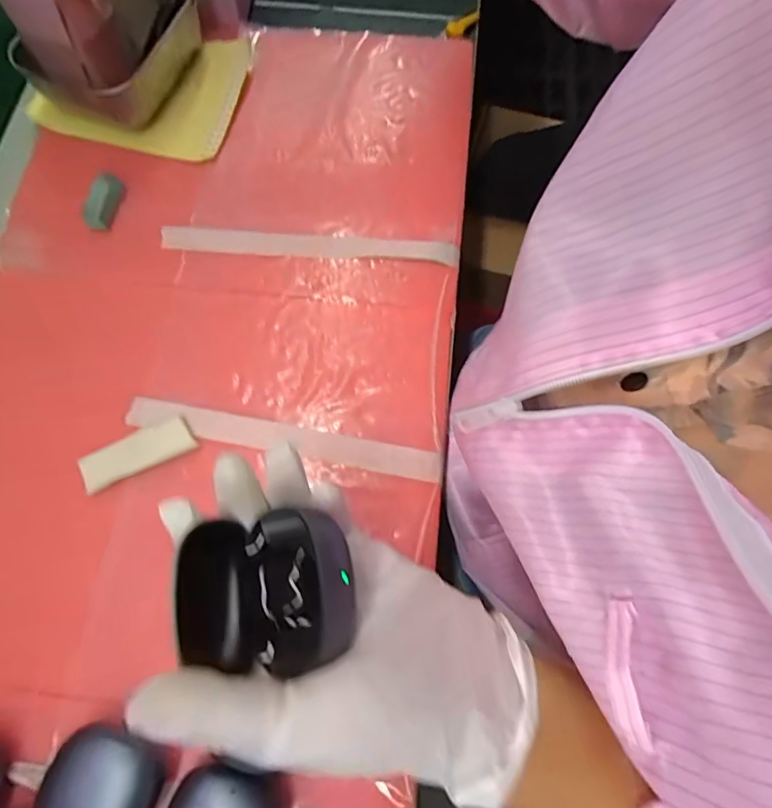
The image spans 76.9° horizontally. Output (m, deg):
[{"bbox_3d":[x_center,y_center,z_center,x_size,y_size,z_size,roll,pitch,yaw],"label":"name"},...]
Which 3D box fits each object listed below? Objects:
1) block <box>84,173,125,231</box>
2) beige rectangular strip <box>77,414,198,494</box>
[{"bbox_3d":[-0.209,-0.151,0.359,0.018,0.015,0.042,12,73,3],"label":"block"},{"bbox_3d":[-0.158,0.031,0.311,0.068,0.010,0.025,-25,75,-8],"label":"beige rectangular strip"}]

